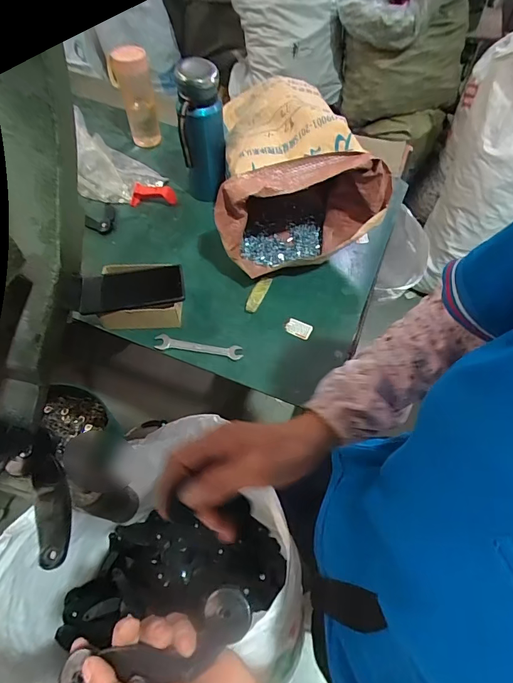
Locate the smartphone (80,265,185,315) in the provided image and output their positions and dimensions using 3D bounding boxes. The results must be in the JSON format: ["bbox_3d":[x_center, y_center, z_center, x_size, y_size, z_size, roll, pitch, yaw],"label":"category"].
[{"bbox_3d":[-0.183,-0.079,0.586,0.145,0.011,0.060,-9,78,-9],"label":"smartphone"}]

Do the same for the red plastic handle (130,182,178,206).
[{"bbox_3d":[-0.192,-0.275,0.742,0.083,0.042,0.030,-1,57,1],"label":"red plastic handle"}]

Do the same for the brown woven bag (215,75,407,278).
[{"bbox_3d":[0.054,-0.290,0.711,0.273,0.223,0.297,-10,58,-5],"label":"brown woven bag"}]

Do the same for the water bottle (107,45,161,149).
[{"bbox_3d":[-0.224,-0.455,0.744,0.068,0.158,0.057,-16,58,-9],"label":"water bottle"}]

